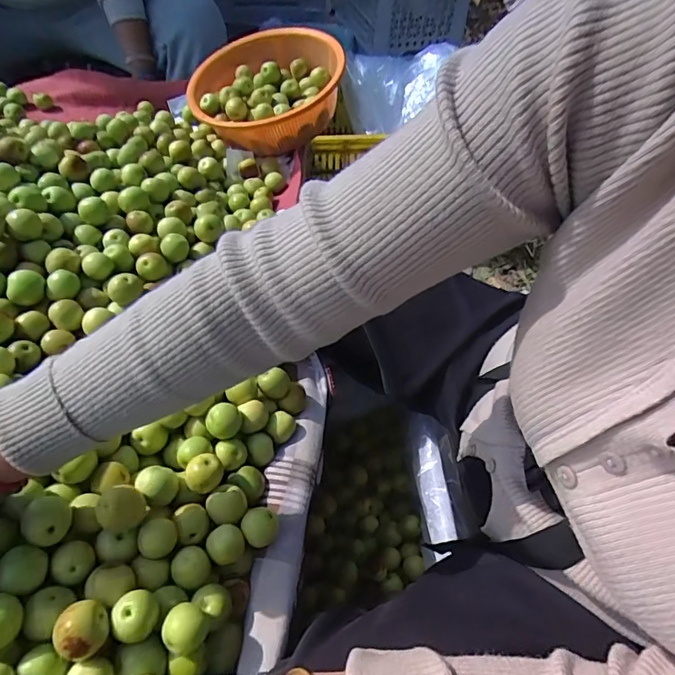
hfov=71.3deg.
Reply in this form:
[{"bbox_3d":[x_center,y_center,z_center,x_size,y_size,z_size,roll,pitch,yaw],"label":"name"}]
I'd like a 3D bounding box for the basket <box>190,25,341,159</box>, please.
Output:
[{"bbox_3d":[-0.123,-0.424,0.810,0.250,0.111,0.278,-19,58,-5],"label":"basket"}]

